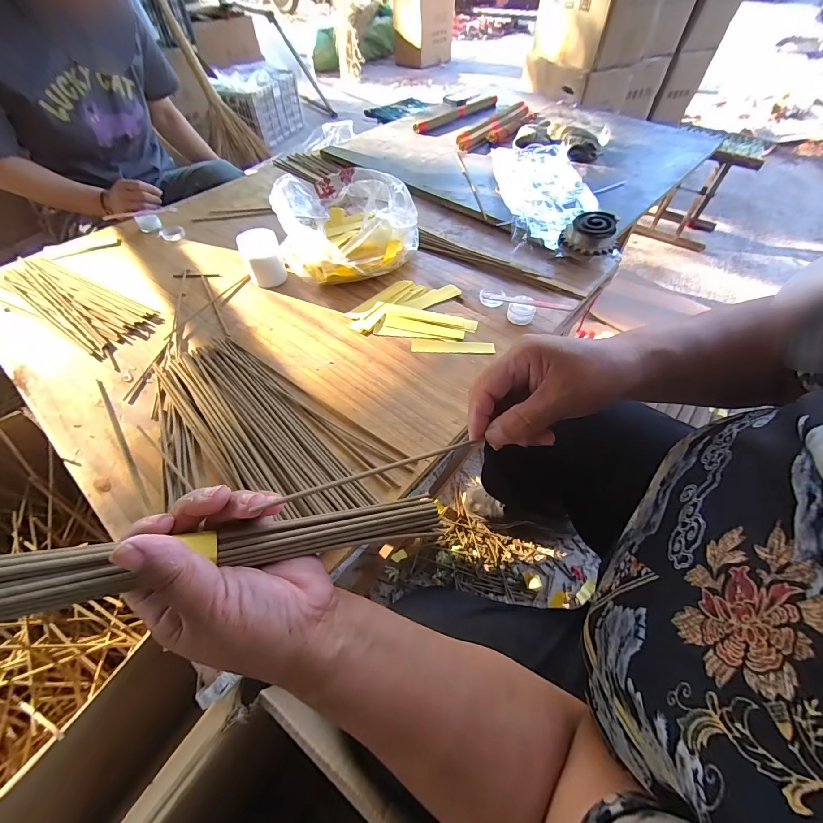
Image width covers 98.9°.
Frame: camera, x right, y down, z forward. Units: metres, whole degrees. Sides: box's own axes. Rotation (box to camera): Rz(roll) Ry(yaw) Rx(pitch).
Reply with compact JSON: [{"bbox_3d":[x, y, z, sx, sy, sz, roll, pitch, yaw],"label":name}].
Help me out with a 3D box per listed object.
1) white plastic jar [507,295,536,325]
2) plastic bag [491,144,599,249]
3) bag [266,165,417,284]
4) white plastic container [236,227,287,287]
[{"bbox_3d":[0.156,-0.146,0.504,0.036,0.021,0.037,0,55,0],"label":"white plastic jar"},{"bbox_3d":[0.256,-0.439,0.692,0.172,0.036,0.382,0,55,0],"label":"plastic bag"},{"bbox_3d":[-0.109,-0.313,0.581,0.205,0.086,0.233,-14,56,-10],"label":"bag"},{"bbox_3d":[-0.228,-0.237,0.544,0.060,0.067,0.051,-17,56,-11],"label":"white plastic container"}]

